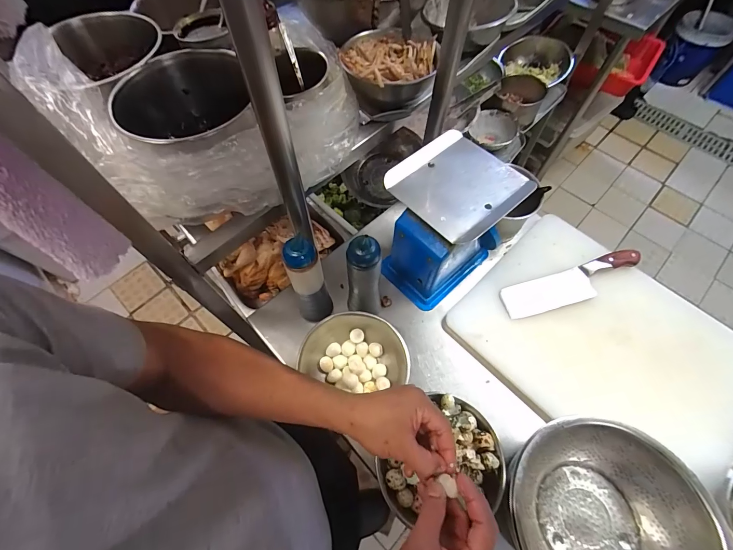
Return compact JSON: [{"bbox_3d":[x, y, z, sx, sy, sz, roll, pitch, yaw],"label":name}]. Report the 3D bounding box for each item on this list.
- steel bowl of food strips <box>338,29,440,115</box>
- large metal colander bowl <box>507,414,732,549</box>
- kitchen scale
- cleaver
[{"bbox_3d":[0.038,-0.352,0.572,0.150,0.068,0.157,0,63,1],"label":"steel bowl of food strips"},{"bbox_3d":[0.288,0.308,0.416,0.217,0.080,0.221,0,63,1],"label":"large metal colander bowl"},{"bbox_3d":[0.127,-0.077,0.581,0.161,0.233,0.171,41,70,19],"label":"kitchen scale"},{"bbox_3d":[0.384,0.016,0.624,0.267,0.028,0.066,-15,64,-7],"label":"cleaver"}]

